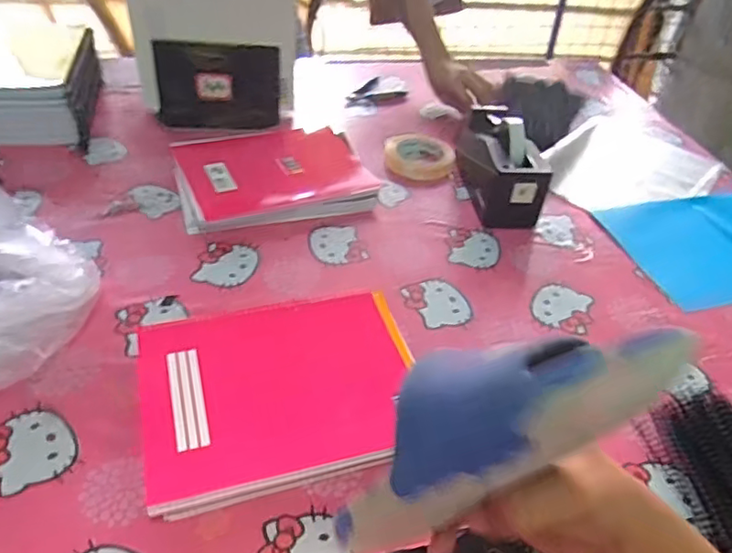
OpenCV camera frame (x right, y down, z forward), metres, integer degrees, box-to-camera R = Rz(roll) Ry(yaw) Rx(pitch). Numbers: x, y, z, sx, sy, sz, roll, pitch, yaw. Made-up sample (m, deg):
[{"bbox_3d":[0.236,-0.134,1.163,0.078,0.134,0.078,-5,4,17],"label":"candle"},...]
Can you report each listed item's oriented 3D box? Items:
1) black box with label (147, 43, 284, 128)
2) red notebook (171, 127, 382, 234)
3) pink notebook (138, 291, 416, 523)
[{"bbox_3d":[-0.240,-0.310,0.976,0.194,0.132,0.021,-3,41,-11],"label":"black box with label"},{"bbox_3d":[-0.132,-0.153,0.861,0.270,0.034,0.208,-10,43,-18],"label":"red notebook"},{"bbox_3d":[-0.076,0.102,0.569,0.254,0.022,0.193,-9,42,-16],"label":"pink notebook"}]

